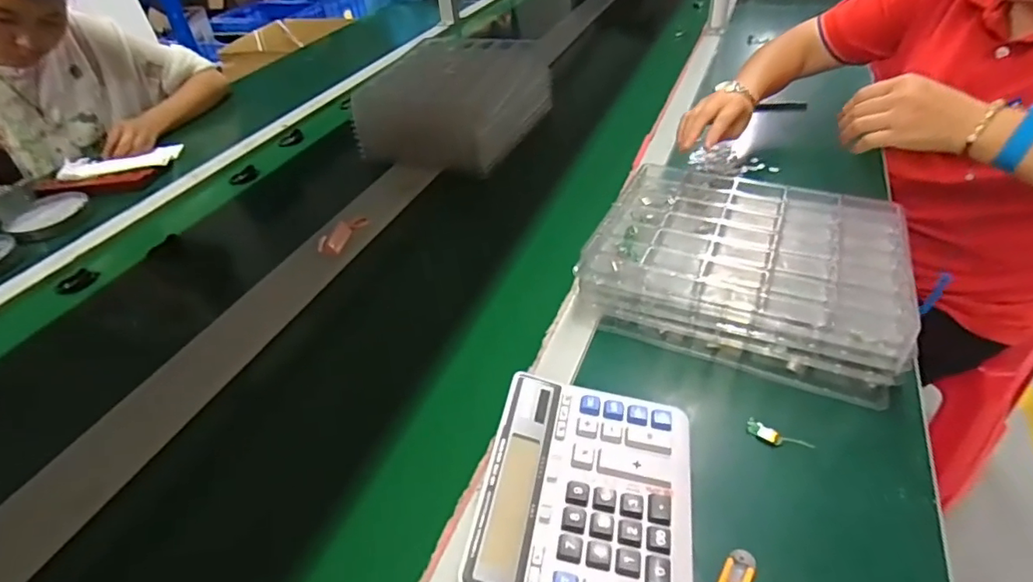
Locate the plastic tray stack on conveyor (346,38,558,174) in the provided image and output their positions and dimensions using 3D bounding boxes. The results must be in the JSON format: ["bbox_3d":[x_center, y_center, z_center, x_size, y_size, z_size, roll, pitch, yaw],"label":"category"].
[{"bbox_3d":[-0.101,-0.343,0.929,0.256,0.122,0.299,14,45,21],"label":"plastic tray stack on conveyor"}]

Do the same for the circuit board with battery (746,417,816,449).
[{"bbox_3d":[0.227,0.129,0.464,0.052,0.010,0.015,26,50,31],"label":"circuit board with battery"}]

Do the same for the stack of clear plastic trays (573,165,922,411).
[{"bbox_3d":[0.247,-0.033,0.589,0.292,0.082,0.248,15,45,22],"label":"stack of clear plastic trays"}]

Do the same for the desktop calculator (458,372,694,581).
[{"bbox_3d":[0.056,0.159,0.417,0.156,0.045,0.187,6,43,12],"label":"desktop calculator"}]

